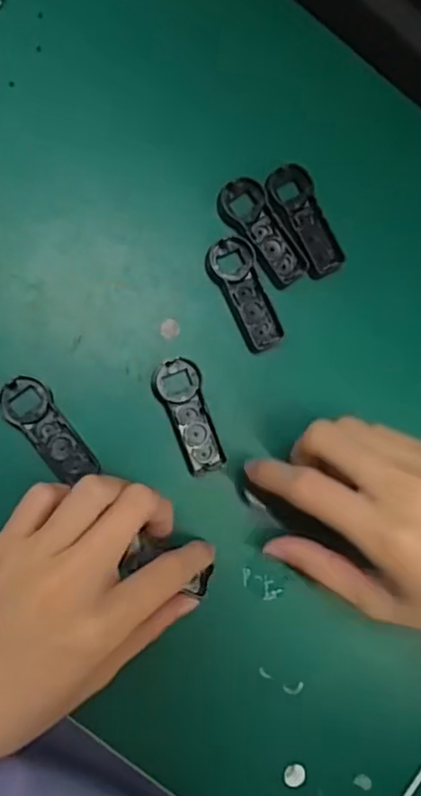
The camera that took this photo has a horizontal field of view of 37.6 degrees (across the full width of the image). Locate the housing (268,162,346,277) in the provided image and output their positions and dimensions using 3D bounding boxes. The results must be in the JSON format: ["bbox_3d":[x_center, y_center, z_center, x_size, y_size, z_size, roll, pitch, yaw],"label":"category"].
[{"bbox_3d":[0.046,-0.087,0.302,0.021,0.009,0.055,-24,91,-11],"label":"housing"}]

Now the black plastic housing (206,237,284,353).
[{"bbox_3d":[0.017,-0.050,0.298,0.021,0.006,0.055,-27,92,-11],"label":"black plastic housing"}]

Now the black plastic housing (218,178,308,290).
[{"bbox_3d":[0.024,-0.079,0.299,0.020,0.009,0.056,-34,93,-11],"label":"black plastic housing"}]

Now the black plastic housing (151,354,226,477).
[{"bbox_3d":[-0.009,0.008,0.290,0.022,0.004,0.054,-23,91,-11],"label":"black plastic housing"}]

